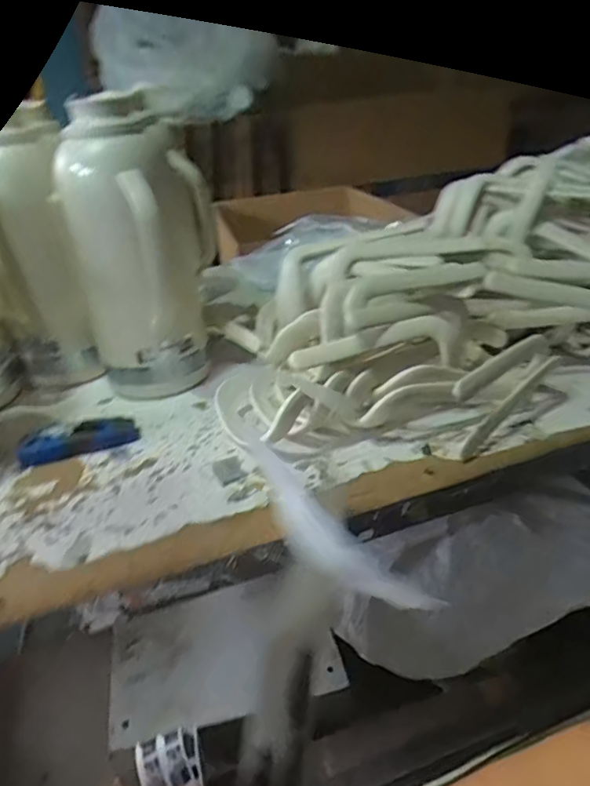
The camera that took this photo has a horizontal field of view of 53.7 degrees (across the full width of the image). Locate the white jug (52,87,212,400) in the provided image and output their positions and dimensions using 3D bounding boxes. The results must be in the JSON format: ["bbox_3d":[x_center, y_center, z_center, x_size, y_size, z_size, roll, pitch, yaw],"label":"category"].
[{"bbox_3d":[-0.203,-0.169,0.759,0.150,0.367,0.143,-17,30,-21],"label":"white jug"}]

